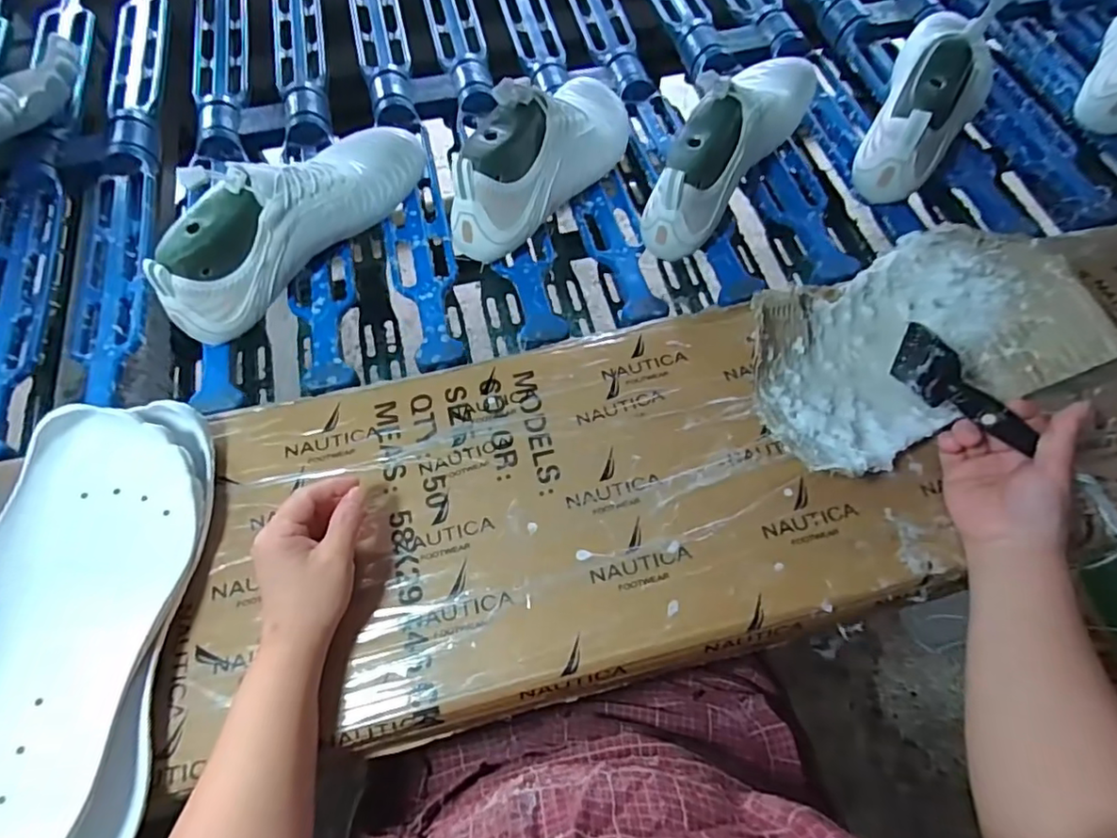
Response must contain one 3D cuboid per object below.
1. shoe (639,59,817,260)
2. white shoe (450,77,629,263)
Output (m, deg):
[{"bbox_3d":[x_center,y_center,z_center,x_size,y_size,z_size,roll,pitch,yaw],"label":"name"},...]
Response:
[{"bbox_3d":[0.176,-0.273,0.559,0.083,0.103,0.268,27,67,14],"label":"shoe"},{"bbox_3d":[0.000,-0.268,0.556,0.092,0.110,0.284,20,65,11],"label":"white shoe"}]

